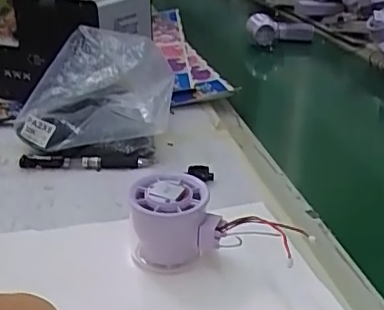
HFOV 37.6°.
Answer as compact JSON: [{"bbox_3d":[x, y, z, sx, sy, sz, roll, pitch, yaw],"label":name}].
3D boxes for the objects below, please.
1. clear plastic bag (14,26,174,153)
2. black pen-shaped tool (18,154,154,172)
[{"bbox_3d":[-0.108,-0.074,0.615,0.169,0.132,0.045,-10,-17,-5],"label":"clear plastic bag"},{"bbox_3d":[-0.111,0.008,0.587,0.138,0.014,0.017,1,24,3],"label":"black pen-shaped tool"}]

